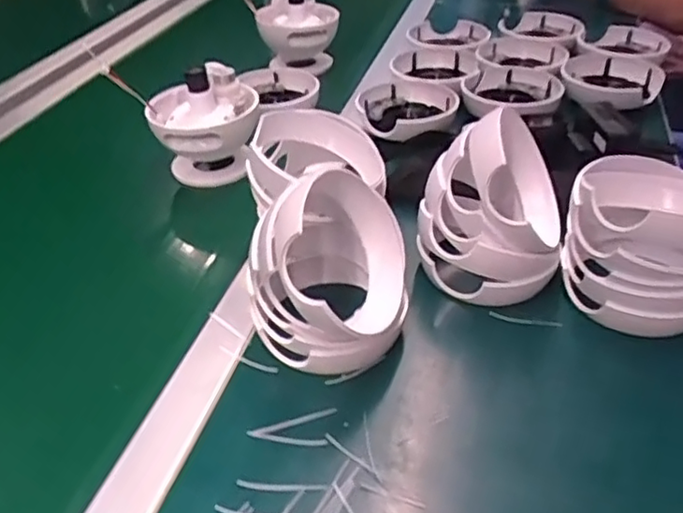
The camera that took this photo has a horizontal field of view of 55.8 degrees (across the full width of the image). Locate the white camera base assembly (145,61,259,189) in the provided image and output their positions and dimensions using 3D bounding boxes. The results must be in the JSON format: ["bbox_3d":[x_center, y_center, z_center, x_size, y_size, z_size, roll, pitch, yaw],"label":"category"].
[{"bbox_3d":[-0.145,-0.137,0.683,0.110,0.106,0.095,-5,37,-1],"label":"white camera base assembly"}]

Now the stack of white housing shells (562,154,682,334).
[{"bbox_3d":[0.232,-0.016,0.481,0.110,0.103,0.113,23,45,31],"label":"stack of white housing shells"}]

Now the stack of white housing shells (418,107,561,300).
[{"bbox_3d":[0.118,-0.043,0.516,0.106,0.127,0.109,4,38,10],"label":"stack of white housing shells"}]

